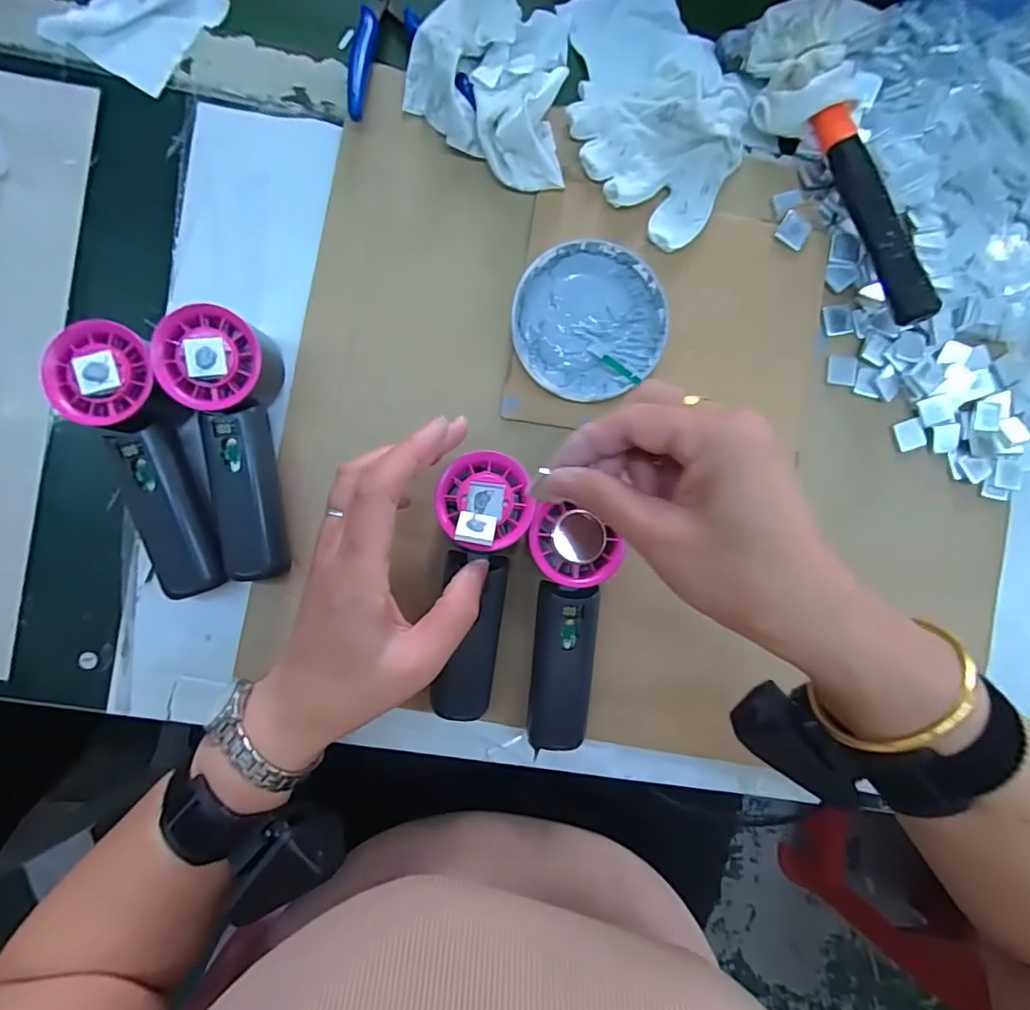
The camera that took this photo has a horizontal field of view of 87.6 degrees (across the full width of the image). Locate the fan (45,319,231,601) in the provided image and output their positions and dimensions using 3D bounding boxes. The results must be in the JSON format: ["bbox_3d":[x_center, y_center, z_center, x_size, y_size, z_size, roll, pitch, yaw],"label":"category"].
[{"bbox_3d":[-0.210,-0.025,0.319,0.055,0.052,0.157,-23,92,-4],"label":"fan"}]

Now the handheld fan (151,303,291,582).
[{"bbox_3d":[-0.160,-0.033,0.321,0.052,0.053,0.151,-14,91,-4],"label":"handheld fan"}]

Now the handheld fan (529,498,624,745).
[{"bbox_3d":[0.033,0.077,0.336,0.051,0.050,0.147,1,90,-4],"label":"handheld fan"}]

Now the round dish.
[{"bbox_3d":[0.049,-0.121,0.354,0.097,0.016,0.098,0,90,-4],"label":"round dish"}]

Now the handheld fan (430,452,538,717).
[{"bbox_3d":[-0.022,0.052,0.309,0.052,0.031,0.158,5,99,-4],"label":"handheld fan"}]

